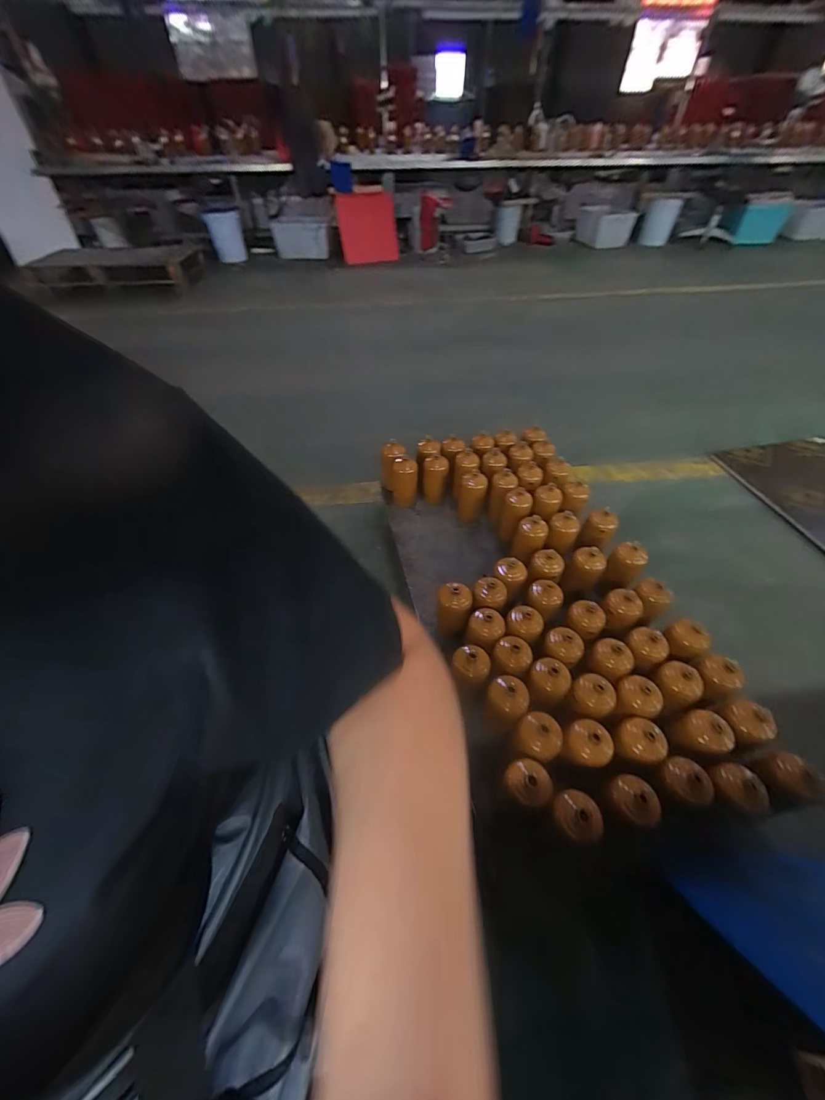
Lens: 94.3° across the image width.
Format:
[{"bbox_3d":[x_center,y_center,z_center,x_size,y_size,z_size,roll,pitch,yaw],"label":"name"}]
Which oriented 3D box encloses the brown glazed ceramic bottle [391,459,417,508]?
[{"bbox_3d":[-0.027,-0.220,1.286,0.087,0.176,0.072,0,49,0],"label":"brown glazed ceramic bottle"}]

